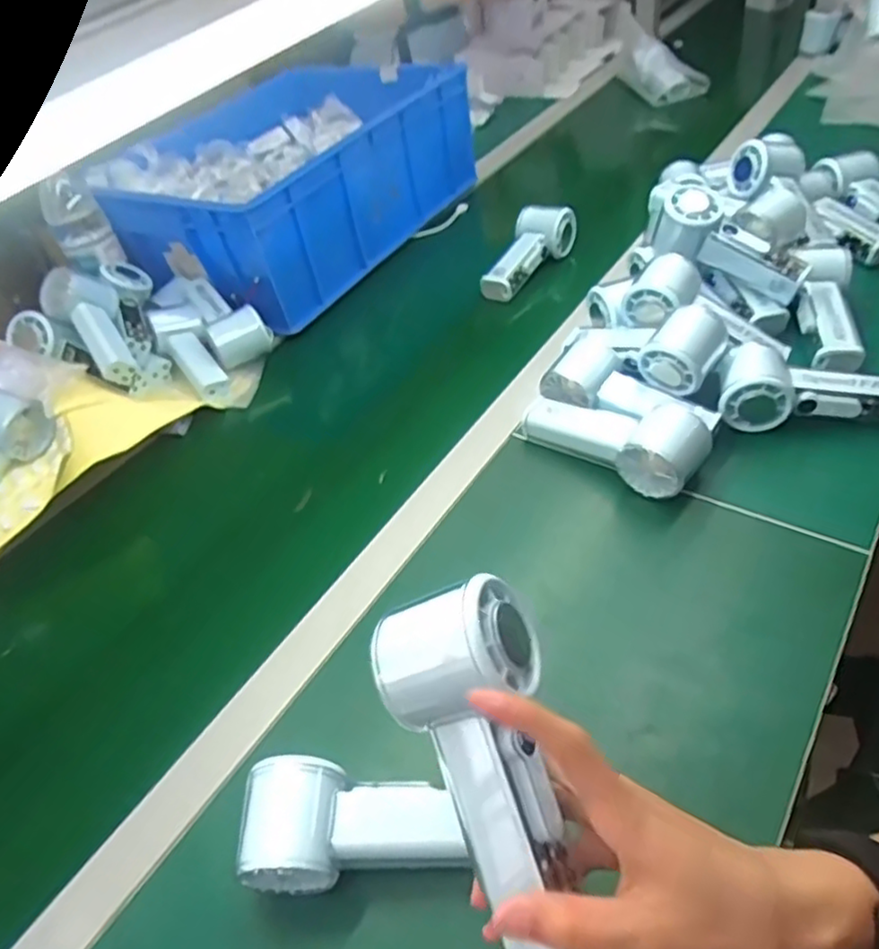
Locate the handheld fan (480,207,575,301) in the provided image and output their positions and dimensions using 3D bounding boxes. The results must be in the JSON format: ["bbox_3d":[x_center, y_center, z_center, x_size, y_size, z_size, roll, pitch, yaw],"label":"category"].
[{"bbox_3d":[0.109,-0.273,0.815,0.055,0.055,0.149,18,52,28],"label":"handheld fan"}]

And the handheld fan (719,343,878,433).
[{"bbox_3d":[0.316,-0.076,0.575,0.156,0.055,0.065,-3,45,11],"label":"handheld fan"}]

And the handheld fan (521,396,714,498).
[{"bbox_3d":[0.145,-0.033,0.567,0.156,0.049,0.062,21,53,38],"label":"handheld fan"}]

